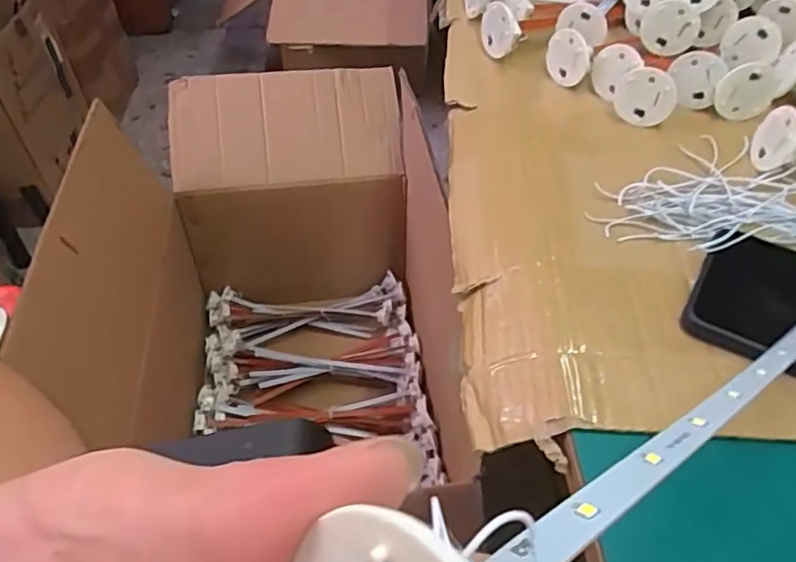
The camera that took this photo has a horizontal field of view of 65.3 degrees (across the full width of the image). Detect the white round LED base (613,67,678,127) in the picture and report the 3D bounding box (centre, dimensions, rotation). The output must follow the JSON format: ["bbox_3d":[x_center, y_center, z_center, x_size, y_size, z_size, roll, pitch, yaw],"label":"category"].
[{"bbox_3d":[0.165,-0.122,0.414,0.037,0.038,0.011,21,50,17],"label":"white round LED base"}]

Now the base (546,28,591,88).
[{"bbox_3d":[0.124,-0.162,0.452,0.012,0.035,0.037,-23,84,-30],"label":"base"}]

